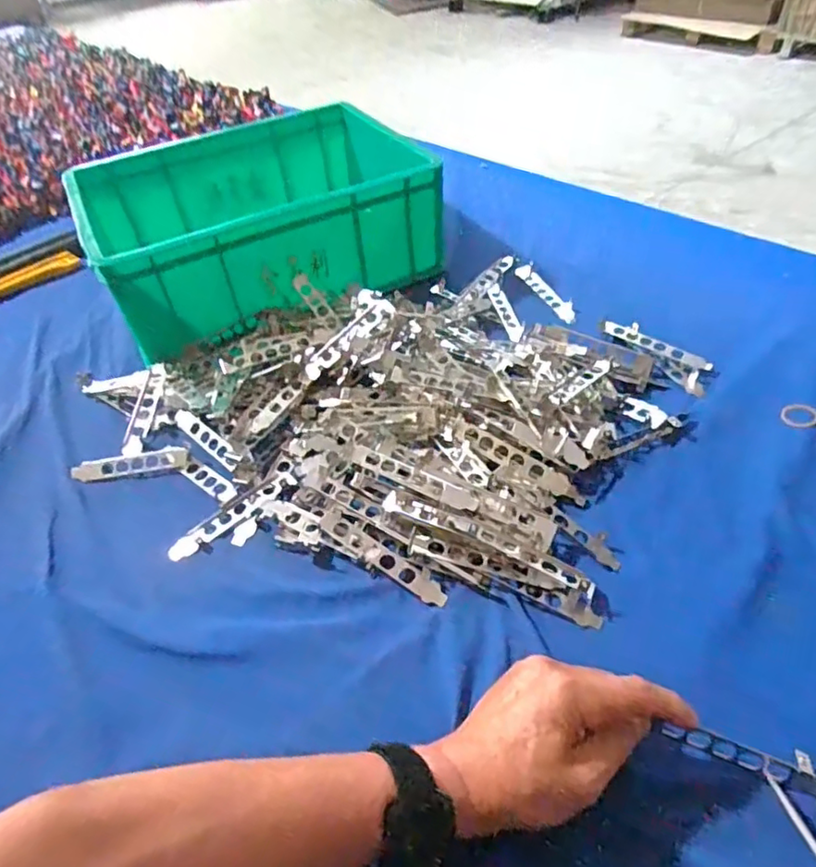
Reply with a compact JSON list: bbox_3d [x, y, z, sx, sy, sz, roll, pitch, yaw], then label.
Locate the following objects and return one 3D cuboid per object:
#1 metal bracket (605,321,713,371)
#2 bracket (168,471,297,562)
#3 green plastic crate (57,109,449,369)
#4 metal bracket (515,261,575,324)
[{"bbox_3d":[0.267,-0.095,0.633,0.115,0.012,0.024,30,55,31],"label":"metal bracket"},{"bbox_3d":[-0.156,0.070,0.525,0.120,0.004,0.025,-33,50,-24],"label":"bracket"},{"bbox_3d":[-0.193,-0.281,0.775,0.401,0.127,0.330,-21,46,-14],"label":"green plastic crate"},{"bbox_3d":[0.171,-0.177,0.738,0.031,0.014,0.123,-18,46,-11],"label":"metal bracket"}]

